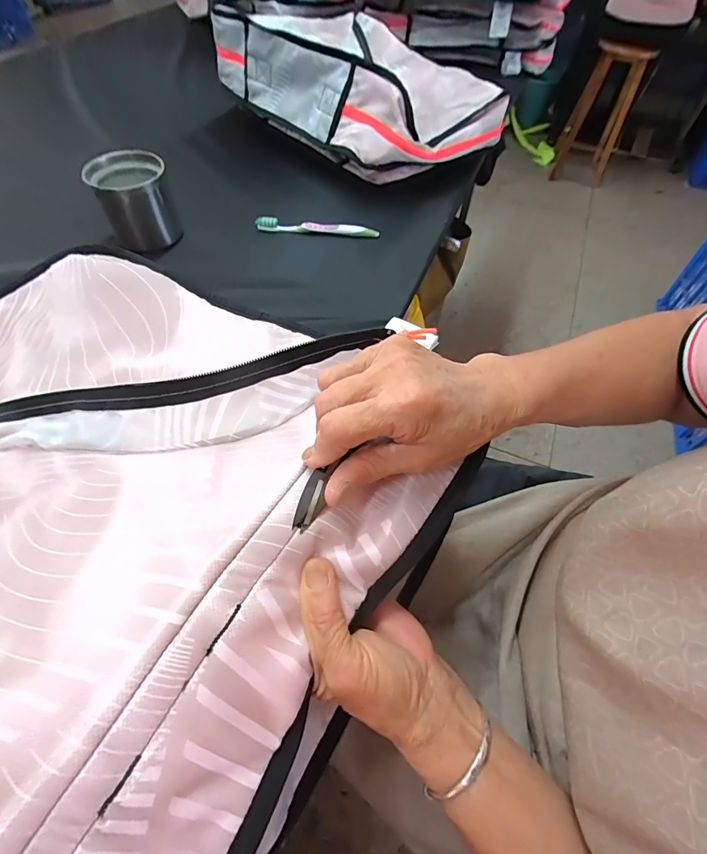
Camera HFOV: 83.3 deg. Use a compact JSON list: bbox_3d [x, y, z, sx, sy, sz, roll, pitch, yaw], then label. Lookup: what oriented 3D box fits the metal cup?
[{"bbox_3d":[-0.320,-0.332,0.589,0.095,0.103,0.095,-19,59,-15],"label":"metal cup"}]

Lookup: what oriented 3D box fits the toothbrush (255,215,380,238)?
[{"bbox_3d":[-0.057,-0.312,0.621,0.191,0.022,0.011,5,56,0],"label":"toothbrush"}]

